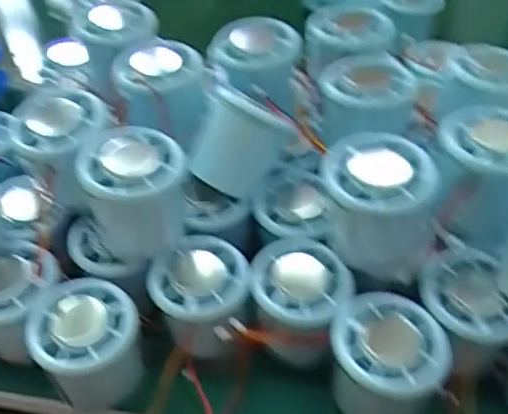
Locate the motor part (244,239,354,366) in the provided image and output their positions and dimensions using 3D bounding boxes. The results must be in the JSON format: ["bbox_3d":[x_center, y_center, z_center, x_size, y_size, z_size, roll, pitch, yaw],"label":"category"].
[{"bbox_3d":[0.027,0.059,0.336,0.055,0.052,0.061,1,46,4],"label":"motor part"}]

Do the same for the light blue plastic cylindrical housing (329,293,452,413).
[{"bbox_3d":[0.070,0.086,0.311,0.061,0.053,0.056,3,46,5],"label":"light blue plastic cylindrical housing"}]

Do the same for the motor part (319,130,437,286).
[{"bbox_3d":[0.068,0.000,0.312,0.059,0.066,0.052,7,46,9],"label":"motor part"}]

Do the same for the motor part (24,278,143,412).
[{"bbox_3d":[-0.094,0.081,0.327,0.058,0.058,0.055,-14,47,-11],"label":"motor part"}]

